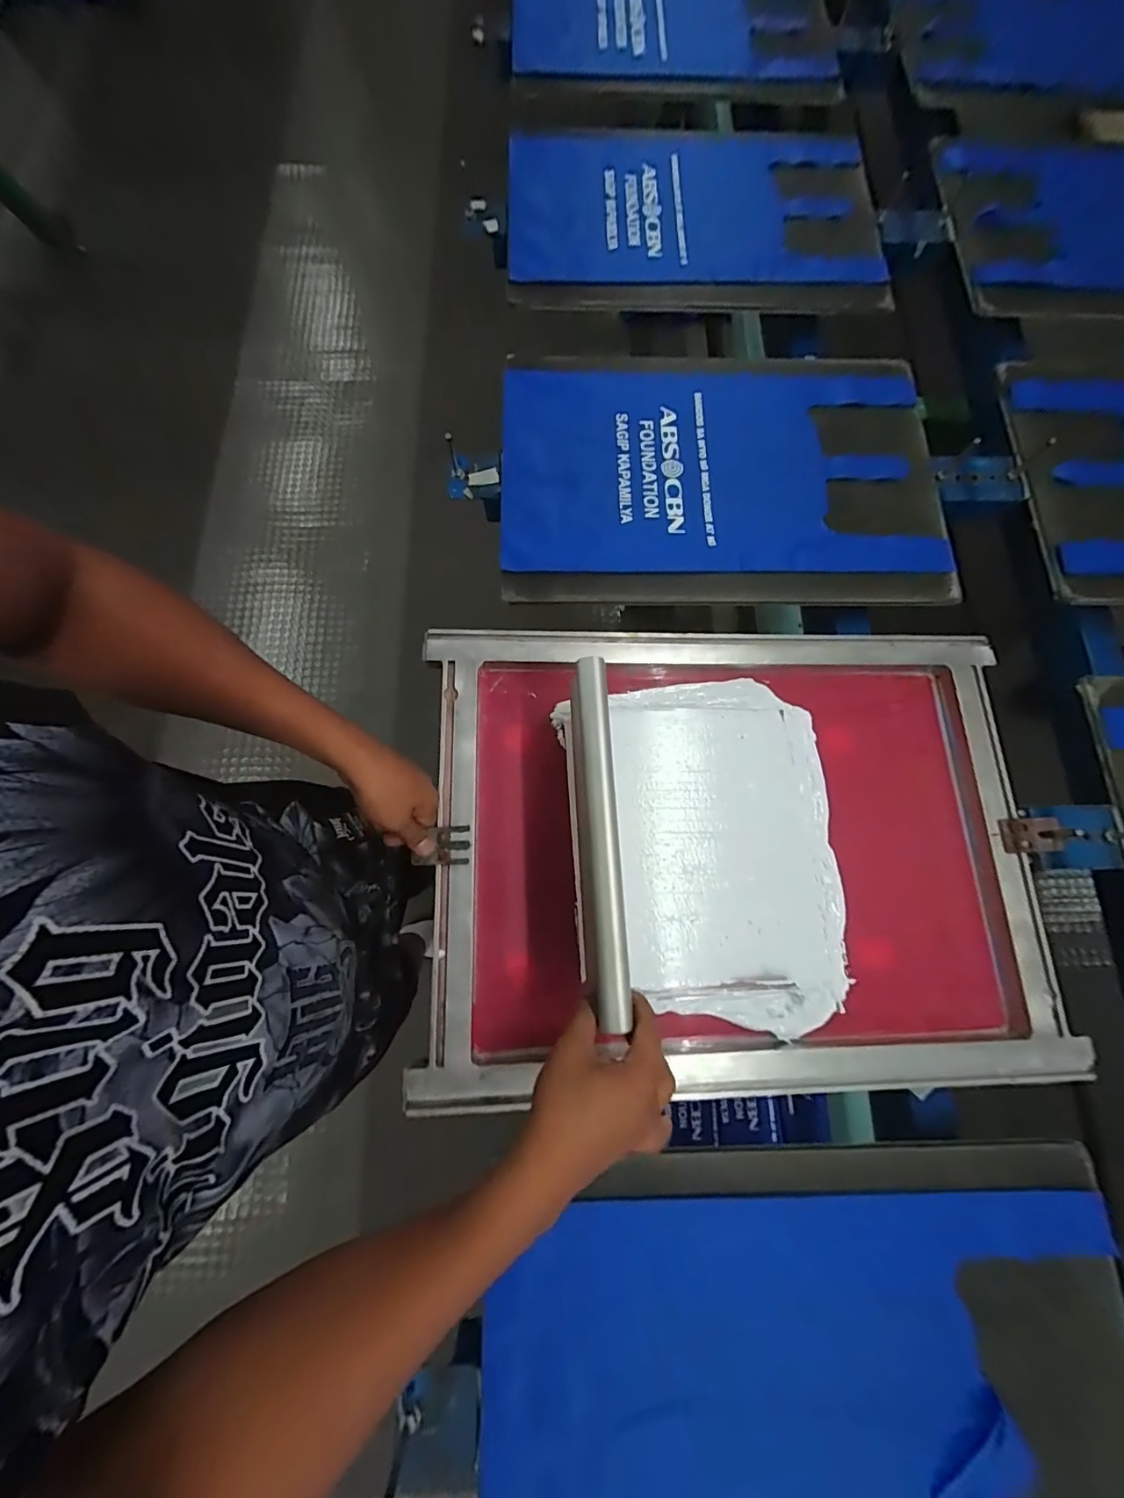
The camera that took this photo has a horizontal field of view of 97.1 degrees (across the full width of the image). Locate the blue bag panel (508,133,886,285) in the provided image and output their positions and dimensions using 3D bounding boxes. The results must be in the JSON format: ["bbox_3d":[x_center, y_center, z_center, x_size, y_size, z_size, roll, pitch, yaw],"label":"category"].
[{"bbox_3d":[0.216,-0.960,0.859,0.618,0.026,0.409,0,79,-1],"label":"blue bag panel"}]

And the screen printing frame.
[{"bbox_3d":[0.184,0.100,0.547,0.630,0.070,0.470,-1,76,-1],"label":"screen printing frame"}]

